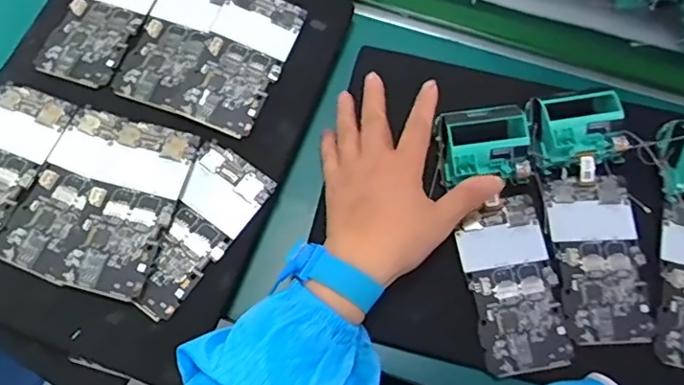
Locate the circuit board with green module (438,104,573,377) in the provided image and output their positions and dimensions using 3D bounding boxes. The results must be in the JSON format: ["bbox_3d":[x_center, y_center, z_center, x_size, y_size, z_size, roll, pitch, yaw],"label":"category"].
[{"bbox_3d":[0.124,0.034,0.420,0.068,0.033,0.197,-10,85,-5],"label":"circuit board with green module"}]

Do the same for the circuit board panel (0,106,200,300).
[{"bbox_3d":[-0.178,0.003,0.401,0.108,0.006,0.128,16,71,4],"label":"circuit board panel"}]

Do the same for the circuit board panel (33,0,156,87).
[{"bbox_3d":[-0.201,-0.150,0.460,0.067,0.009,0.128,16,71,4],"label":"circuit board panel"}]

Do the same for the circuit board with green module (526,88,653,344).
[{"bbox_3d":[0.199,0.014,0.418,0.071,0.036,0.189,-8,71,-4],"label":"circuit board with green module"}]

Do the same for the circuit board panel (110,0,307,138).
[{"bbox_3d":[-0.109,-0.121,0.448,0.120,0.007,0.129,19,71,5],"label":"circuit board panel"}]

